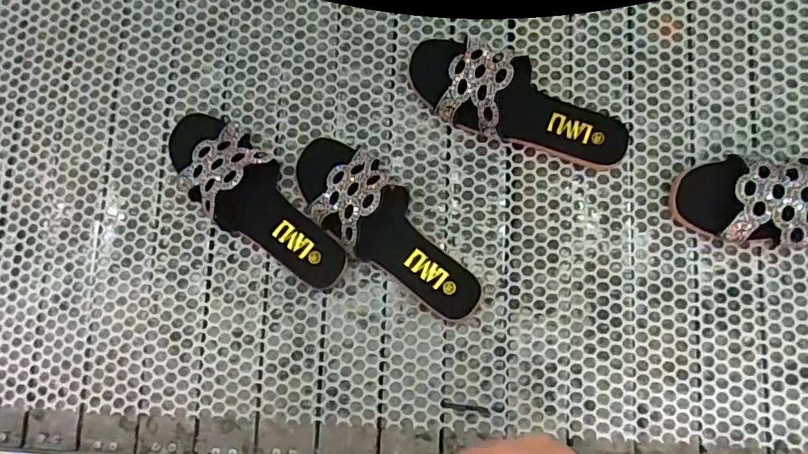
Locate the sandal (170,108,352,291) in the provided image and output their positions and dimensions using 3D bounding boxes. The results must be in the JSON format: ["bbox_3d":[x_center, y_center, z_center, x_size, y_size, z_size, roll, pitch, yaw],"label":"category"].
[{"bbox_3d":[-0.164,-0.033,0.592,0.250,0.058,0.091,43,88,8],"label":"sandal"}]

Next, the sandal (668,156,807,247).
[{"bbox_3d":[0.405,-0.026,0.551,0.245,0.061,0.083,1,84,5],"label":"sandal"}]

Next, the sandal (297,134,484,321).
[{"bbox_3d":[-0.021,0.000,0.576,0.242,0.062,0.085,44,89,8],"label":"sandal"}]

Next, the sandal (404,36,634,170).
[{"bbox_3d":[0.119,-0.134,0.581,0.242,0.066,0.085,21,86,6],"label":"sandal"}]

